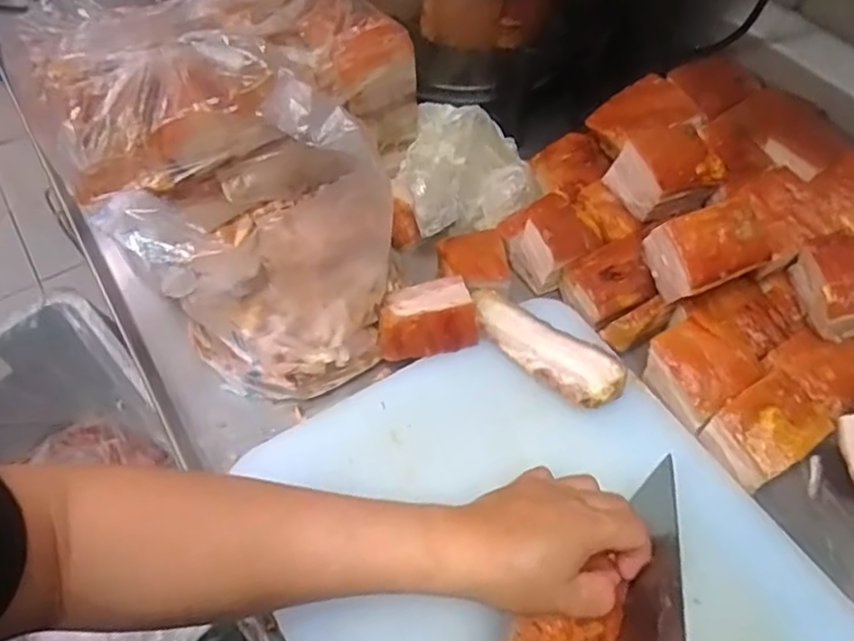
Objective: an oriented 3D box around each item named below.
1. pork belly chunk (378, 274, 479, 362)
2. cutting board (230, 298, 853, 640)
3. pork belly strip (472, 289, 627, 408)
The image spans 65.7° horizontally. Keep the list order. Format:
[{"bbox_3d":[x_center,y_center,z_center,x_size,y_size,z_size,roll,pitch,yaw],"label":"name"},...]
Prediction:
[{"bbox_3d":[-0.001,-0.004,0.576,0.082,0.034,0.057,-8,55,-7],"label":"pork belly chunk"},{"bbox_3d":[0.081,0.187,0.484,0.346,0.037,0.388,-27,59,-19],"label":"cutting board"},{"bbox_3d":[0.097,0.021,0.566,0.148,0.027,0.048,35,61,22],"label":"pork belly strip"}]

